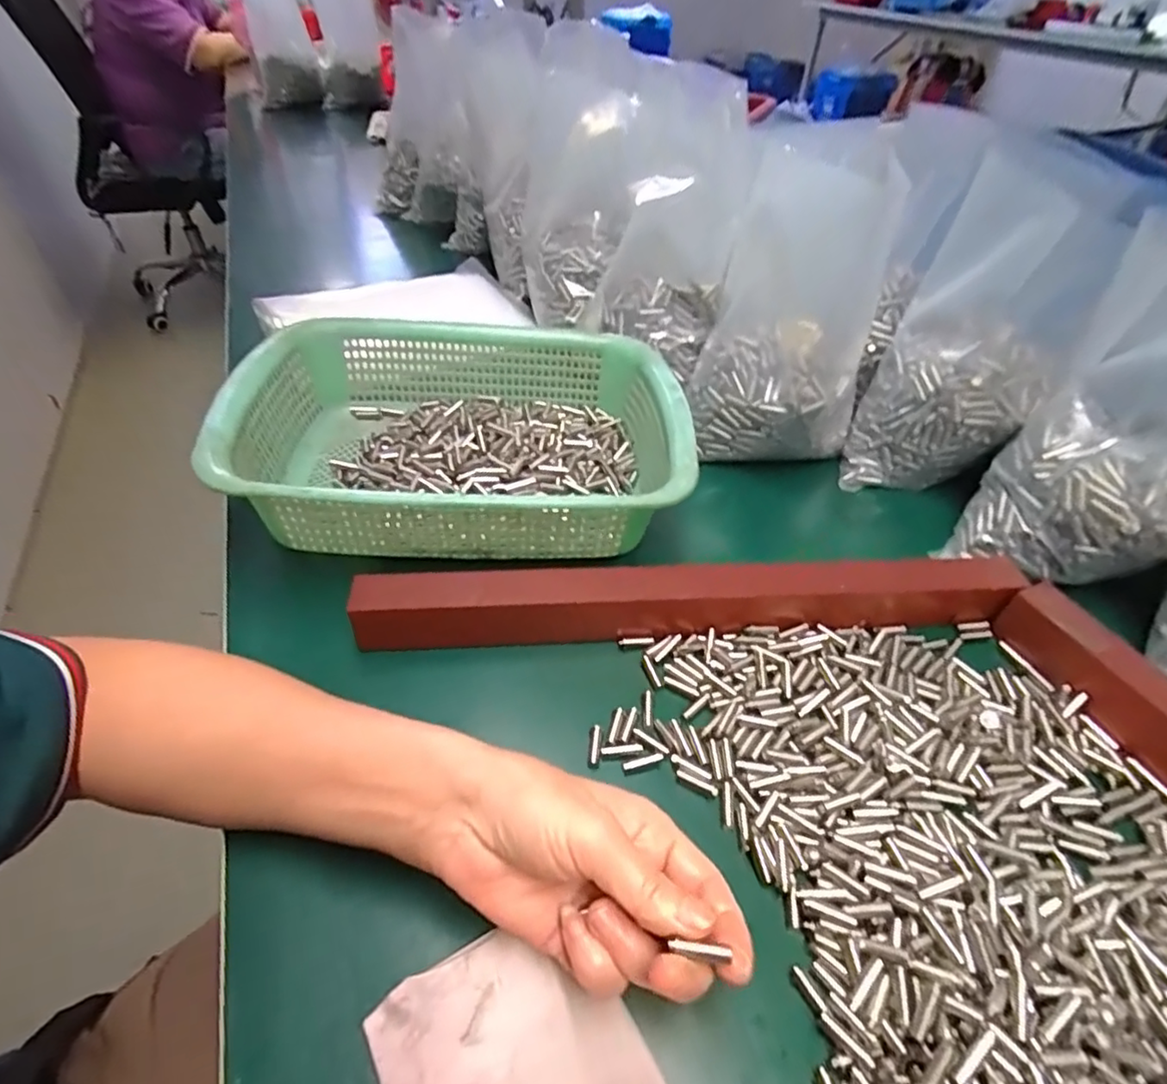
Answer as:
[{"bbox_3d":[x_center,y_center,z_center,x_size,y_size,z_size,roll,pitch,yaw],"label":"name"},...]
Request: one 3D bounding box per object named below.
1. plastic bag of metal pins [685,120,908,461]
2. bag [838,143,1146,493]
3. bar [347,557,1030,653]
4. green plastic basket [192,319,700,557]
[{"bbox_3d":[0.164,-0.183,0.469,0.127,0.199,0.158,12,46,9],"label":"plastic bag of metal pins"},{"bbox_3d":[0.287,-0.140,0.444,0.117,0.240,0.072,34,21,28],"label":"bag"},{"bbox_3d":[0.066,0.033,0.356,0.383,0.038,0.025,-2,45,-4],"label":"bar"},{"bbox_3d":[-0.080,-0.080,0.432,0.293,0.077,0.221,-2,45,-5],"label":"green plastic basket"}]

